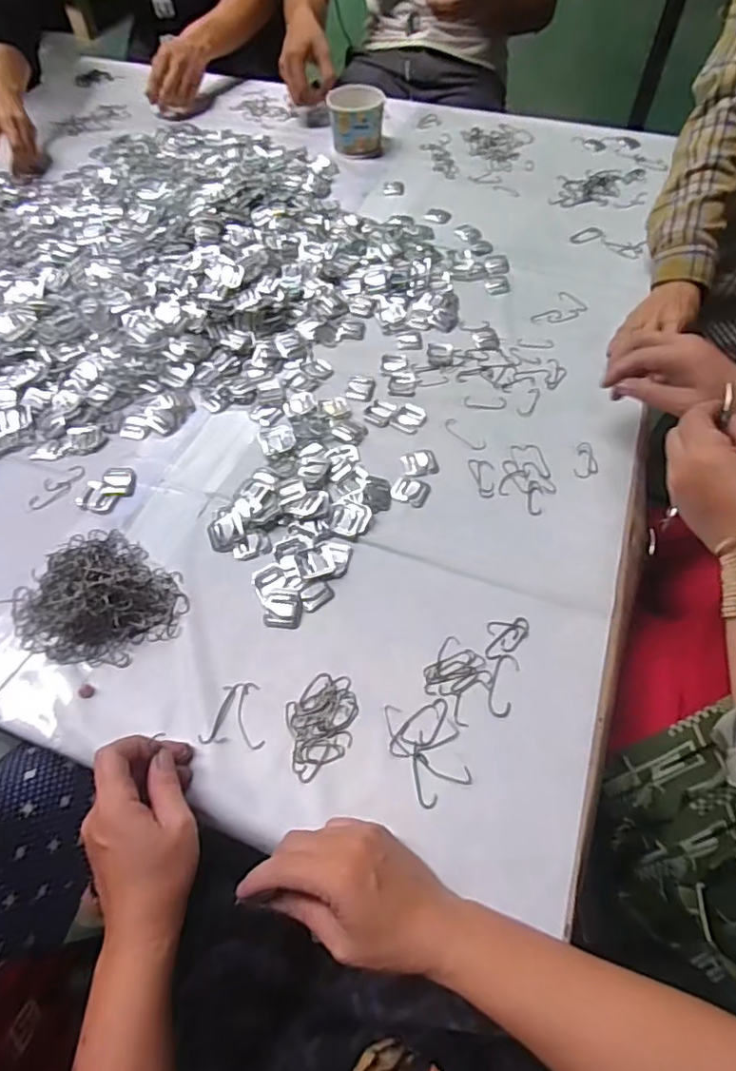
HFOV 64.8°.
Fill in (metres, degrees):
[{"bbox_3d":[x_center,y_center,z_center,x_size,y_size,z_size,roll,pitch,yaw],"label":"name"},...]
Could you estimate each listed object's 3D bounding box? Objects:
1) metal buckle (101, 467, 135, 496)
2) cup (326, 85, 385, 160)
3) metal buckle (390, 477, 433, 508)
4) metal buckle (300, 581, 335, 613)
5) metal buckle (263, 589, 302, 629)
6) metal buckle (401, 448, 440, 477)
[{"bbox_3d":[-0.251,-0.055,0.585,0.030,0.005,0.039,-9,56,-3],"label":"metal buckle"},{"bbox_3d":[-0.018,-0.680,0.958,0.091,0.076,0.084,-5,56,-3],"label":"cup"},{"bbox_3d":[0.044,-0.045,0.574,0.035,0.004,0.033,20,59,16],"label":"metal buckle"},{"bbox_3d":[-0.046,0.052,0.511,0.031,0.004,0.022,-36,61,-20],"label":"metal buckle"},{"bbox_3d":[-0.073,0.063,0.502,0.032,0.004,0.035,0,56,3],"label":"metal buckle"},{"bbox_3d":[0.053,-0.075,0.596,0.036,0.004,0.035,-14,56,-7],"label":"metal buckle"}]

